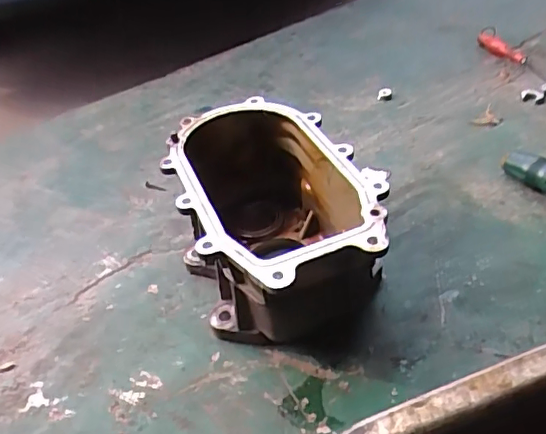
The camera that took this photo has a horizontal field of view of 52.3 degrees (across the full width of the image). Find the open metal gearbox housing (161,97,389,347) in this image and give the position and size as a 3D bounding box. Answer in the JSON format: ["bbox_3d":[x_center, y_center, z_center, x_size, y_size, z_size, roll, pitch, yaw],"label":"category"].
[{"bbox_3d":[-0.002,0.003,0.563,0.166,0.131,0.273,-19,41,-13],"label":"open metal gearbox housing"}]

